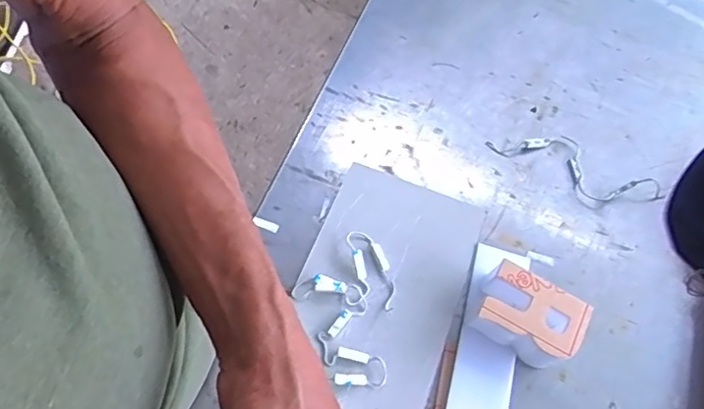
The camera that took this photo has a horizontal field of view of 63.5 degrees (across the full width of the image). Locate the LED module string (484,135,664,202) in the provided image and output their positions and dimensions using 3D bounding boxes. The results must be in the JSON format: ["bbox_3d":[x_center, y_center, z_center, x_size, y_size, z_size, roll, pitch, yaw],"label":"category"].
[{"bbox_3d":[0.223,-0.040,0.566,0.166,0.011,0.048,28,65,10],"label":"LED module string"}]

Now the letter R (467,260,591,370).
[{"bbox_3d":[0.148,0.095,0.477,0.084,0.048,0.054,31,66,12],"label":"letter R"}]

